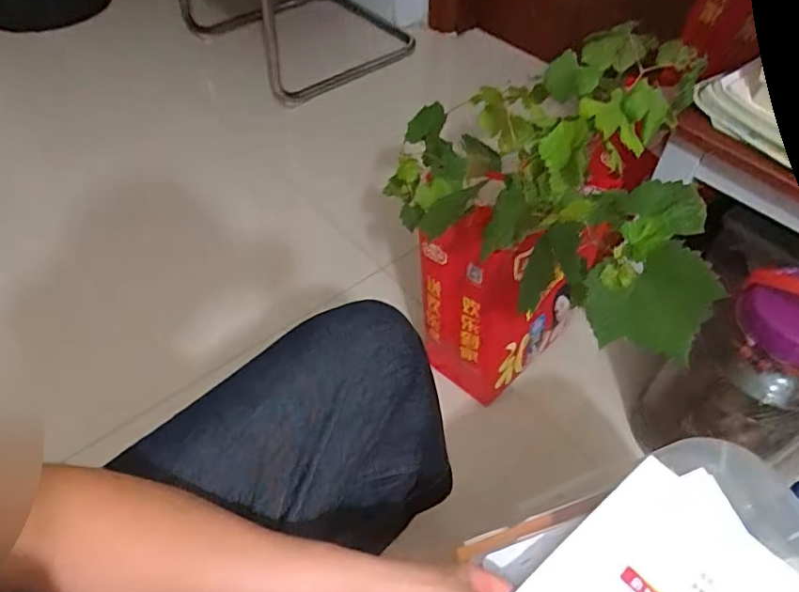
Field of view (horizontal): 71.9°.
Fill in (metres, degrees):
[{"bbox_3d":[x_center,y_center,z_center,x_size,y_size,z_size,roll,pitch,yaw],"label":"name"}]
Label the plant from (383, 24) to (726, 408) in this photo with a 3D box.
[{"bbox_3d":[0.214,-0.089,0.786,0.376,0.500,0.544,-24,55,-18],"label":"plant"}]

